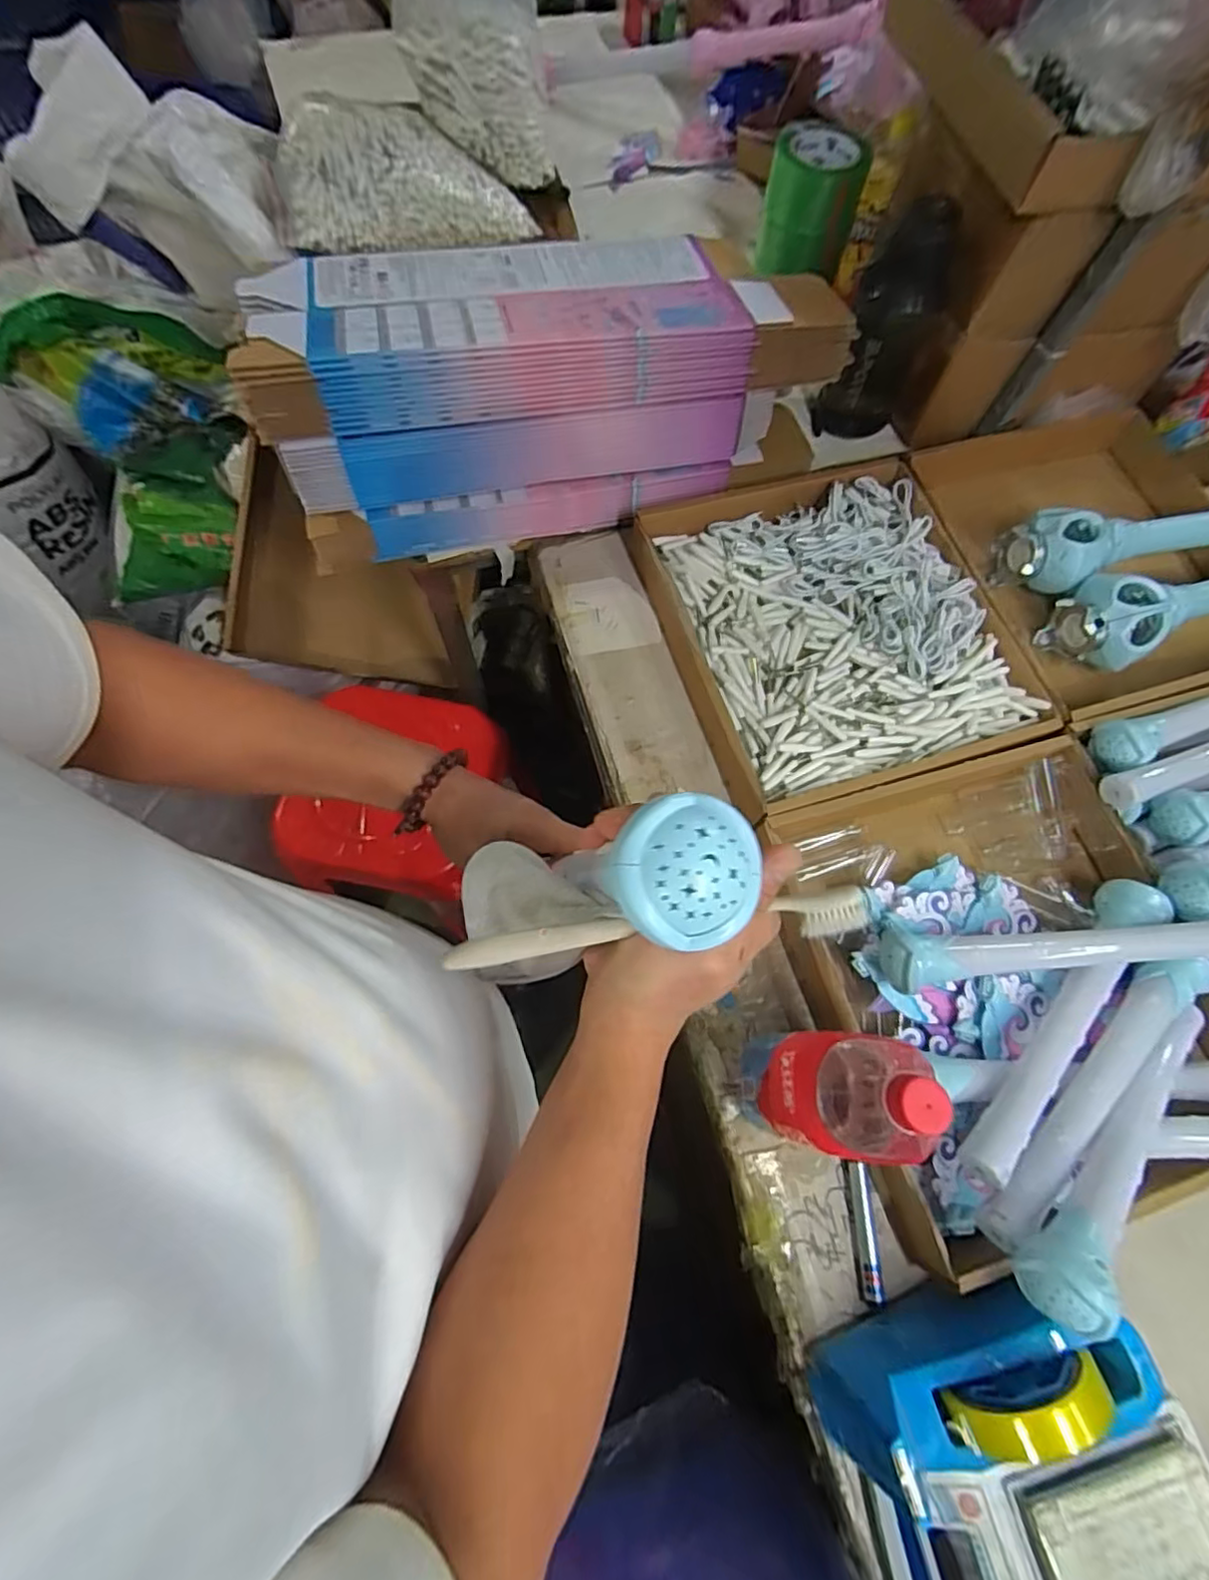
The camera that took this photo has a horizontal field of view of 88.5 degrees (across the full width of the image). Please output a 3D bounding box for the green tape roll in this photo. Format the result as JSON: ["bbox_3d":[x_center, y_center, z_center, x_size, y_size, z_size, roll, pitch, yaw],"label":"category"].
[{"bbox_3d":[0.253,-0.719,0.766,0.113,0.110,0.099,15,69,3],"label":"green tape roll"}]

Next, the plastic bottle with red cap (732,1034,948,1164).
[{"bbox_3d":[0.168,0.221,0.441,0.094,0.216,0.087,1,69,-2],"label":"plastic bottle with red cap"}]

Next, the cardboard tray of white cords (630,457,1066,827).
[{"bbox_3d":[0.254,-0.181,0.693,0.356,0.047,0.388,-16,71,-9],"label":"cardboard tray of white cords"}]

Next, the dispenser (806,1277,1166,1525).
[{"bbox_3d":[0.256,0.405,0.423,0.205,0.115,0.075,-17,71,-9],"label":"dispenser"}]

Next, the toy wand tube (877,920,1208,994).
[{"bbox_3d":[0.390,0.133,0.529,0.311,0.054,0.050,-3,69,-4],"label":"toy wand tube"}]

